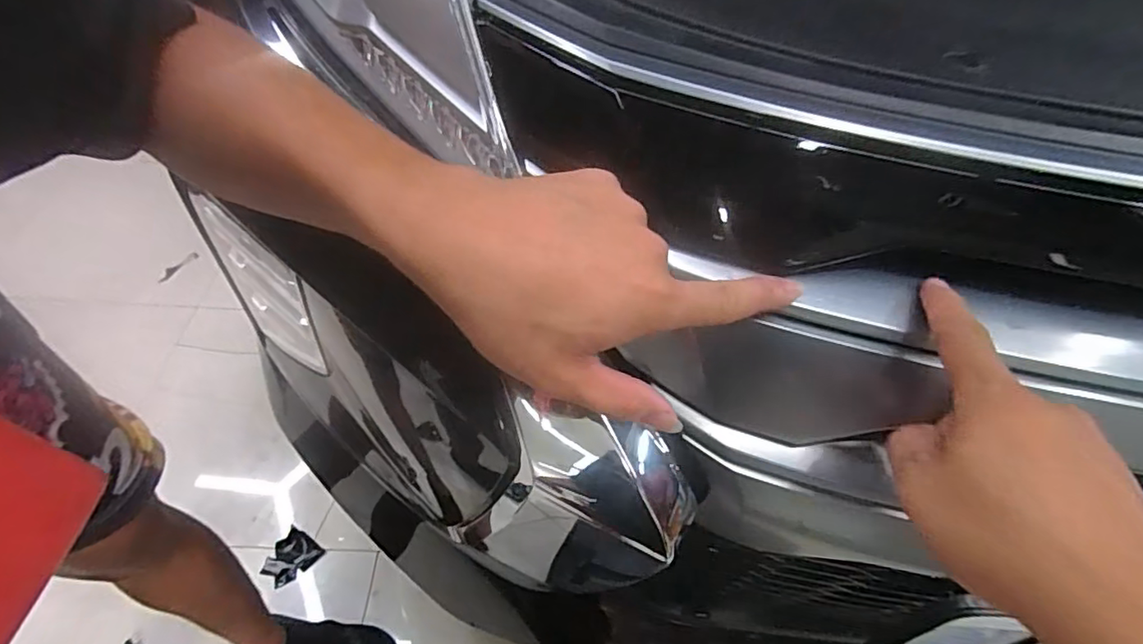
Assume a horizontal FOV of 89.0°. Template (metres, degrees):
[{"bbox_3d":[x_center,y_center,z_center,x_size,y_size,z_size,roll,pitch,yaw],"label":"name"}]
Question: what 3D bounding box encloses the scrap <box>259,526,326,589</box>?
[{"bbox_3d":[-0.532,0.448,1.101,0.083,0.007,0.094,29,55,18],"label":"scrap"}]

